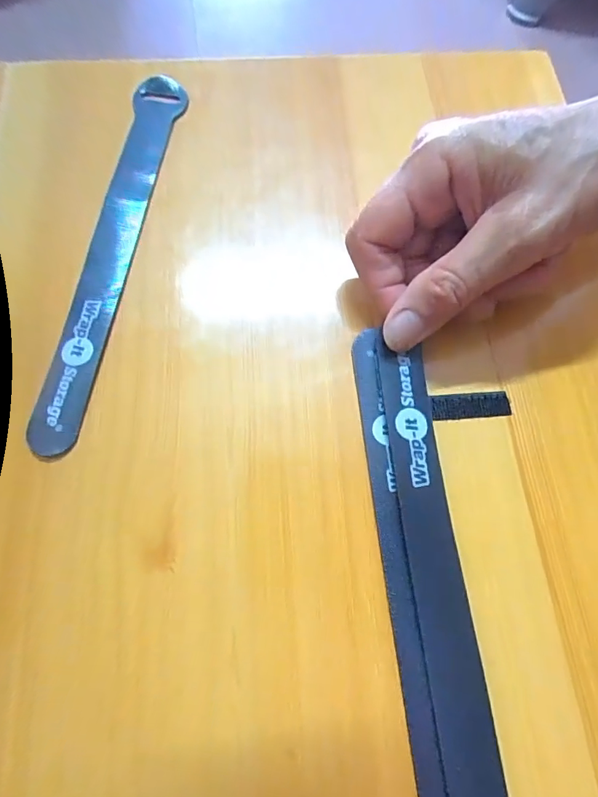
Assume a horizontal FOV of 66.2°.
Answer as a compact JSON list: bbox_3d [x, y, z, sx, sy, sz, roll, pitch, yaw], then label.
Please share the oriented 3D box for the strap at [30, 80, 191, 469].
[{"bbox_3d":[-0.085,-0.071,0.209,0.023,0.009,0.197,9,67,1],"label":"strap"}]

